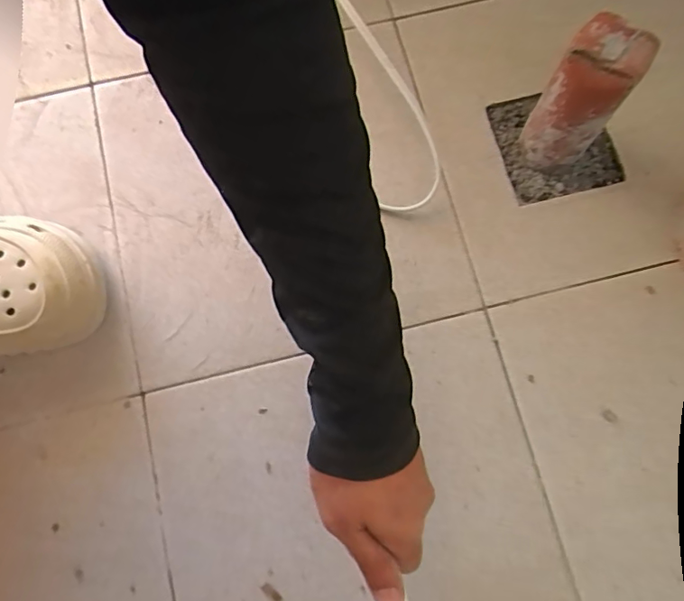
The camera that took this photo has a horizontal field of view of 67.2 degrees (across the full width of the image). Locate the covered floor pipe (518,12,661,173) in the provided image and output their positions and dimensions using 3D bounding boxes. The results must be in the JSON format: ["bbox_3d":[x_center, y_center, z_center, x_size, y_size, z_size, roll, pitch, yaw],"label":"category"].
[{"bbox_3d":[0.189,-0.155,0.412,0.055,0.132,0.047,32,79,8],"label":"covered floor pipe"}]

